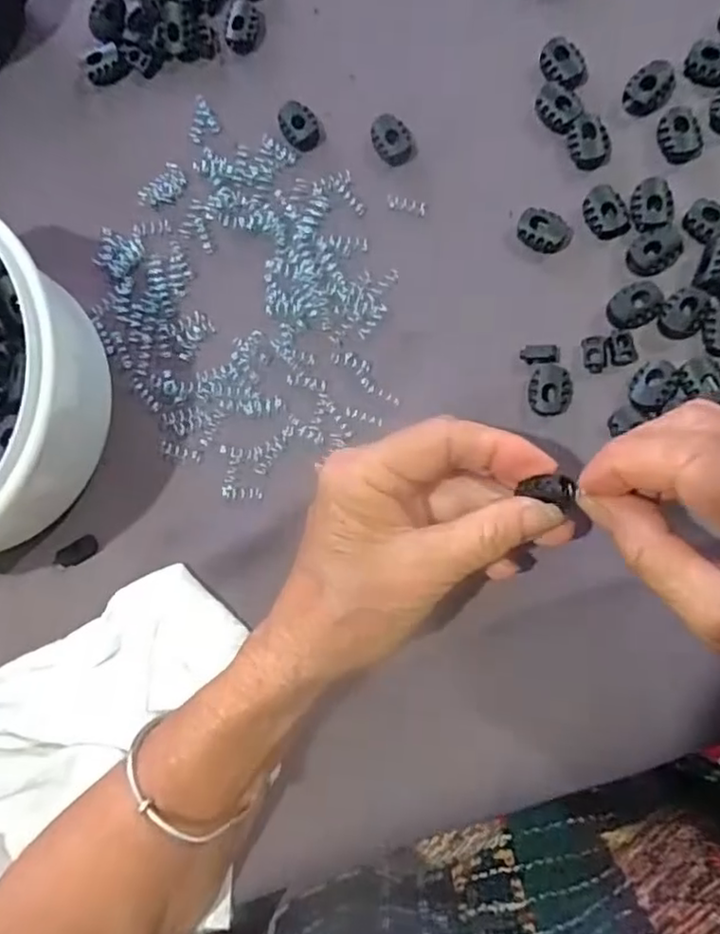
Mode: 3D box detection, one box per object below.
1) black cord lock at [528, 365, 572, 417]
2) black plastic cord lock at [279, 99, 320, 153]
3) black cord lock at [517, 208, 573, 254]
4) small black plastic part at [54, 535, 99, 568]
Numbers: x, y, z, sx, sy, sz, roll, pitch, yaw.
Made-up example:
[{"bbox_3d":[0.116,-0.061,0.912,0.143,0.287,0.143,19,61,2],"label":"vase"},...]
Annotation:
[{"bbox_3d":[0.084,-0.034,0.278,0.020,0.005,0.022,14,89,9],"label":"black cord lock"},{"bbox_3d":[-0.030,-0.168,0.306,0.017,0.006,0.029,-28,83,6],"label":"black plastic cord lock"},{"bbox_3d":[0.084,-0.107,0.285,0.024,0.007,0.019,28,91,9],"label":"black cord lock"},{"bbox_3d":[-0.137,0.042,0.305,0.021,0.008,0.010,-31,83,6],"label":"small black plastic part"}]

